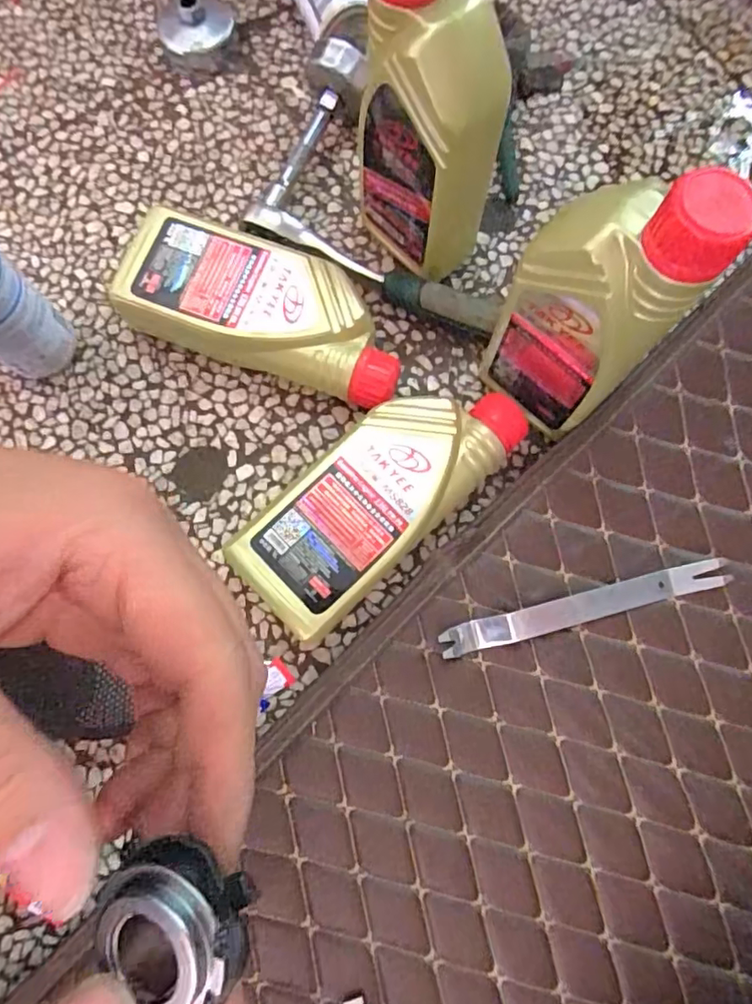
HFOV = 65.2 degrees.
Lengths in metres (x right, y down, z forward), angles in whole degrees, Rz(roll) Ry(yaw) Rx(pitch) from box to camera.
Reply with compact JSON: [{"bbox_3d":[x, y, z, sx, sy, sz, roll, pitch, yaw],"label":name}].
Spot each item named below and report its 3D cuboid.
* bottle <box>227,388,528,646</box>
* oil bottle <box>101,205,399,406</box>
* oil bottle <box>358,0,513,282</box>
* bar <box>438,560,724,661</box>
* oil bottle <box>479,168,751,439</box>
[{"bbox_3d":[0.005,-0.007,0.456,0.237,0.054,0.093,-43,81,-9],"label":"bottle"},{"bbox_3d":[-0.091,-0.155,0.496,0.243,0.062,0.106,21,78,5],"label":"oil bottle"},{"bbox_3d":[0.033,-0.268,0.431,0.122,0.243,0.056,40,80,8],"label":"oil bottle"},{"bbox_3d":[0.162,0.081,0.456,0.230,0.015,0.022,-14,77,-3],"label":"bar"},{"bbox_3d":[0.136,-0.121,0.395,0.094,0.240,0.052,38,80,8],"label":"oil bottle"}]

